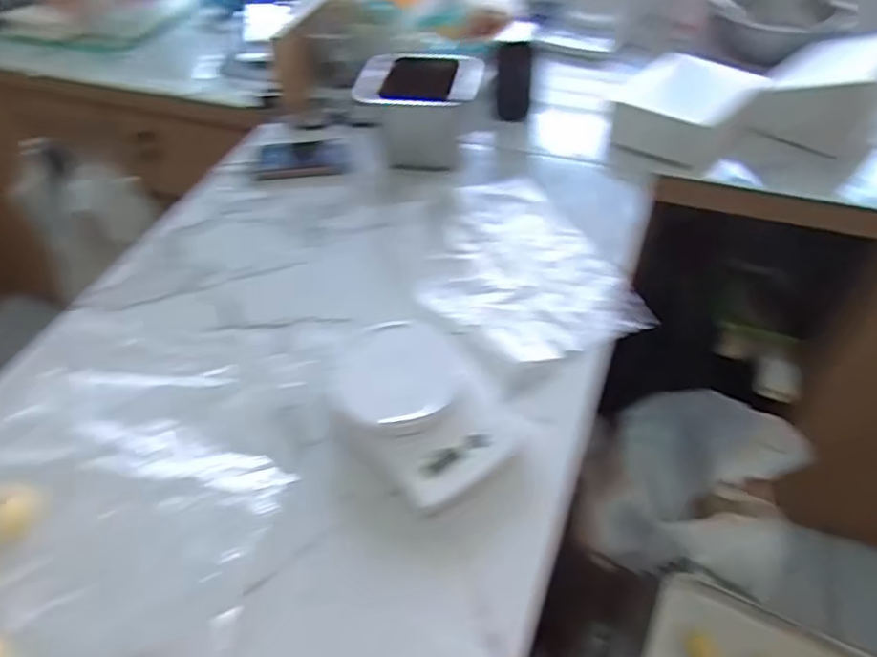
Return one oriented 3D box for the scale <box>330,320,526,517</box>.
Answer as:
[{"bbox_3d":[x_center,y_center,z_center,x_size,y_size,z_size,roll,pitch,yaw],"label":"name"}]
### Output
[{"bbox_3d":[-0.016,0.070,0.567,0.134,0.033,0.179,-30,53,-22],"label":"scale"}]

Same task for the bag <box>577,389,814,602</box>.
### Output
[{"bbox_3d":[0.368,0.245,0.911,0.267,0.188,0.262,10,50,13],"label":"bag"}]

